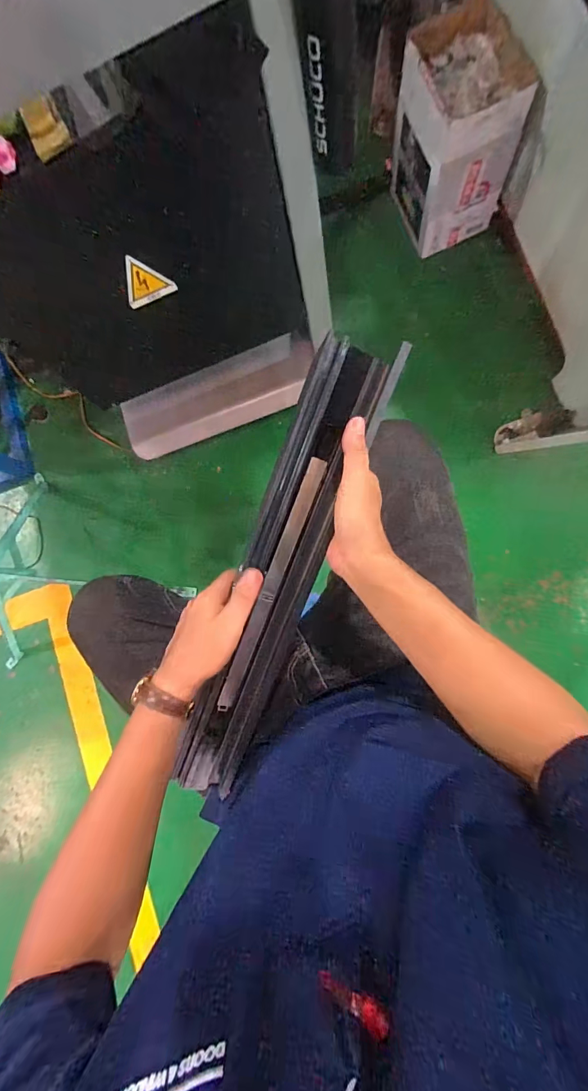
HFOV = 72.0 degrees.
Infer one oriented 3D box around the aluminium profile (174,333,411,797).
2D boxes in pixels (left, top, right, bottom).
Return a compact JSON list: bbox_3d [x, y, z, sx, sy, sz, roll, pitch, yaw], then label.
[{"bbox_3d":[-0.019,0.057,0.450,0.082,0.054,0.538,21,104,9],"label":"aluminium profile"}]

